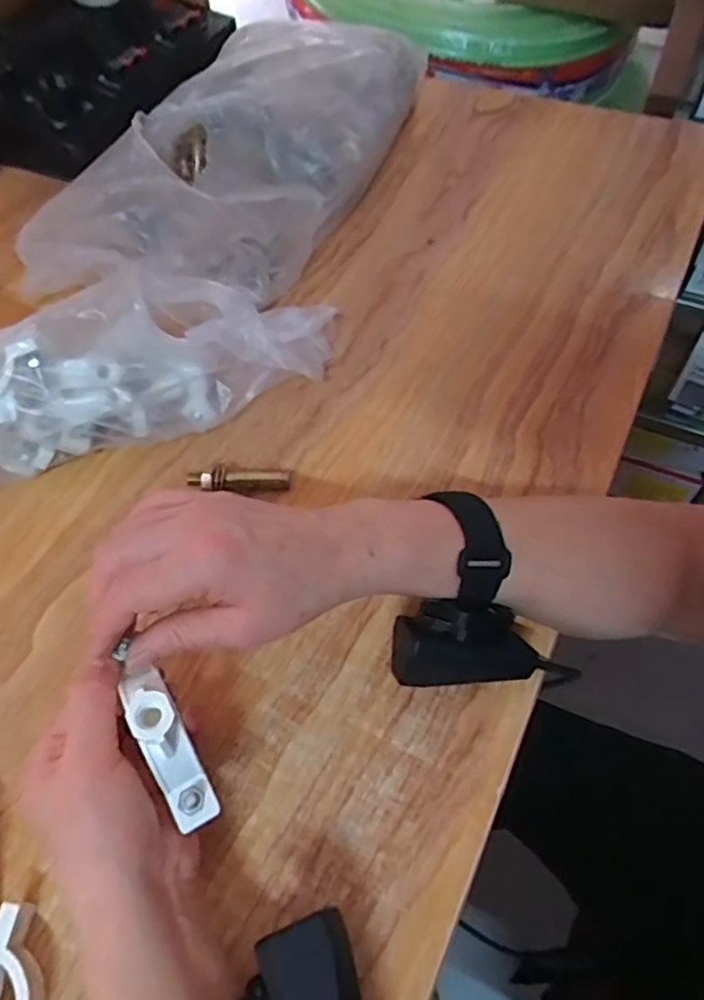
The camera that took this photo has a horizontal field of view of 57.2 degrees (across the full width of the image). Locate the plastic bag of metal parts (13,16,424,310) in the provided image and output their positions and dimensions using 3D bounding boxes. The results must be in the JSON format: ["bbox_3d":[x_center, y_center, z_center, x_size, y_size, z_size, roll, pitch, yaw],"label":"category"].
[{"bbox_3d":[-0.089,-0.317,0.590,0.203,0.088,0.417,19,59,15],"label":"plastic bag of metal parts"}]

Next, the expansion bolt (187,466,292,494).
[{"bbox_3d":[-0.073,-0.013,0.424,0.065,0.018,0.015,-5,56,0],"label":"expansion bolt"}]

